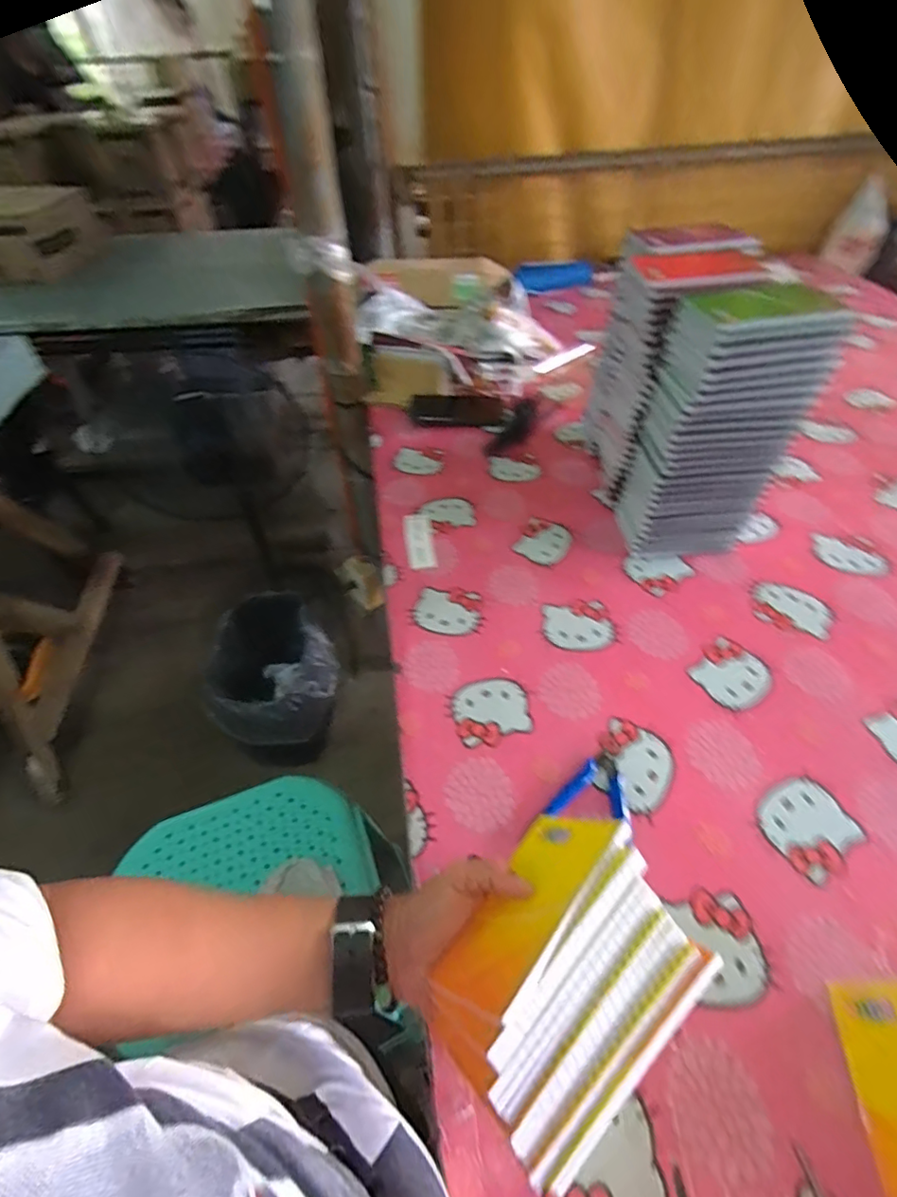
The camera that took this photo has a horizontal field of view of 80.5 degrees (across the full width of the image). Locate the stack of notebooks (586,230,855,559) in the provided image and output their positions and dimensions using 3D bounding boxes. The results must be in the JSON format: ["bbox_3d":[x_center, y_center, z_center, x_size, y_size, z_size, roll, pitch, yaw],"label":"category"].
[{"bbox_3d":[0.292,-0.257,0.670,0.156,0.278,0.299,-1,48,1],"label":"stack of notebooks"}]

